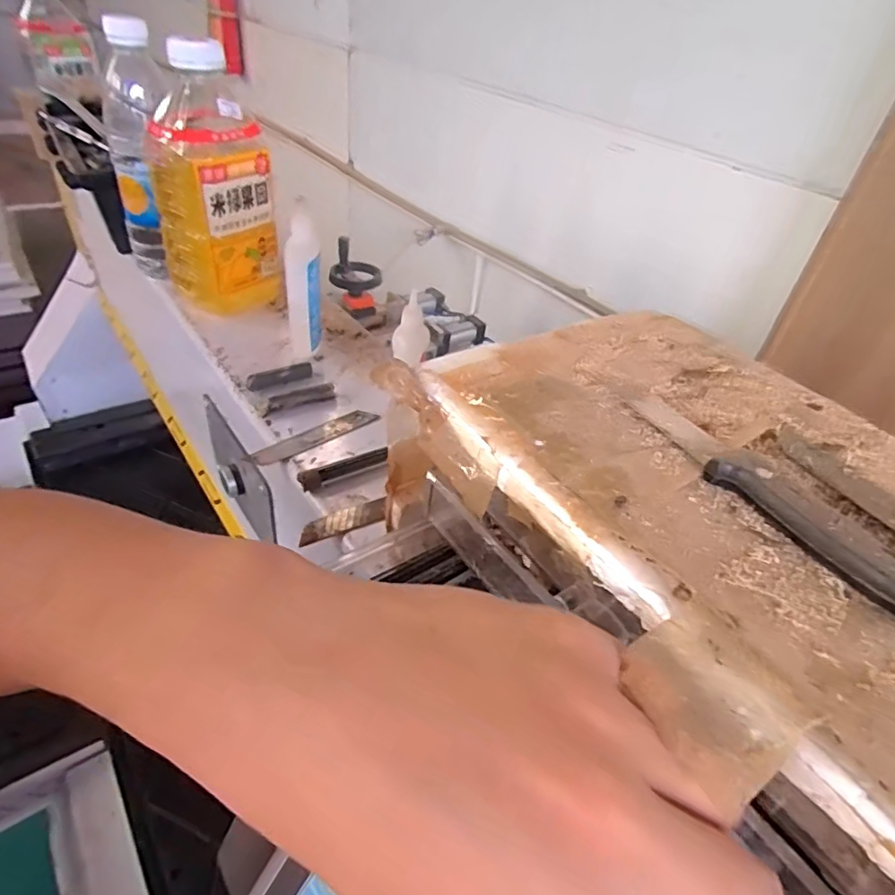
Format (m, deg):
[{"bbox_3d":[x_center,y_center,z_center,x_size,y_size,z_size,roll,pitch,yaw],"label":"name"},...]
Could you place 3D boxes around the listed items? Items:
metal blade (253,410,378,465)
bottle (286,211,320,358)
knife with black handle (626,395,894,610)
[{"bbox_3d":[-0.096,-0.009,0.419,0.100,0.005,0.022,-28,52,-35],"label":"metal blade"},{"bbox_3d":[-0.116,-0.130,0.462,0.022,0.106,0.034,3,40,-6],"label":"bottle"},{"bbox_3d":[0.114,0.016,0.198,0.018,0.012,0.136,-13,44,-23],"label":"knife with black handle"}]

